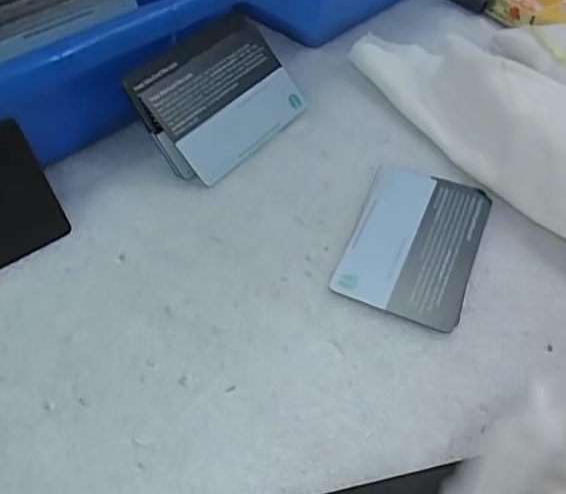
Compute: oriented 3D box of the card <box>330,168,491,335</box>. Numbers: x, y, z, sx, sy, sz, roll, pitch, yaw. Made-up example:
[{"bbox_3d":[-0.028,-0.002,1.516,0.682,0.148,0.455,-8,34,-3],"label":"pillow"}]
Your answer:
[{"bbox_3d":[0.061,-0.004,0.268,0.056,0.004,0.086,17,52,14],"label":"card"}]

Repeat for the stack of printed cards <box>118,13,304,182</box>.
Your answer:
[{"bbox_3d":[-0.031,-0.078,0.299,0.087,0.009,0.065,-45,107,-31],"label":"stack of printed cards"}]

